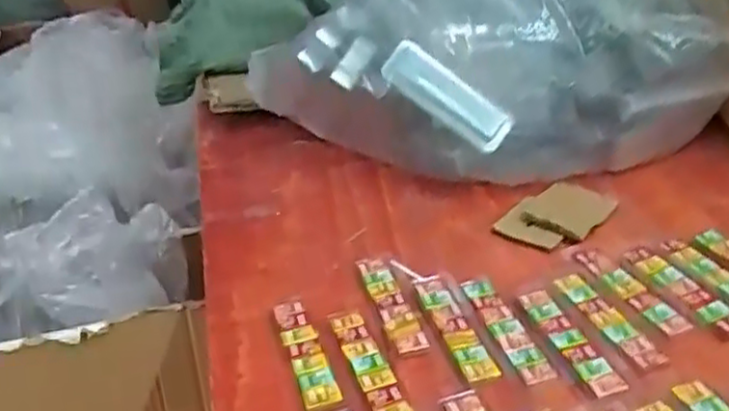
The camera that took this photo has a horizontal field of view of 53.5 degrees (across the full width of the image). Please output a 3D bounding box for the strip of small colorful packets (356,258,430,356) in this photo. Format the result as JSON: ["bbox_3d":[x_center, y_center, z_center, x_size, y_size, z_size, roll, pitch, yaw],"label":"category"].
[{"bbox_3d":[0.021,0.078,0.584,0.026,0.007,0.120,-11,31,-12],"label":"strip of small colorful packets"}]

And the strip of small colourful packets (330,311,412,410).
[{"bbox_3d":[0.004,0.115,0.527,0.025,0.006,0.117,-13,32,-15],"label":"strip of small colourful packets"}]

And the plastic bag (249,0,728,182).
[{"bbox_3d":[0.123,-0.187,0.782,0.466,0.256,0.217,-7,31,-5],"label":"plastic bag"}]

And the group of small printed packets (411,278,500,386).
[{"bbox_3d":[0.069,0.092,0.560,0.026,0.005,0.119,-12,32,-13],"label":"group of small printed packets"}]

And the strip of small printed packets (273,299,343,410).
[{"bbox_3d":[-0.044,0.110,0.545,0.027,0.010,0.115,-12,32,-14],"label":"strip of small printed packets"}]

